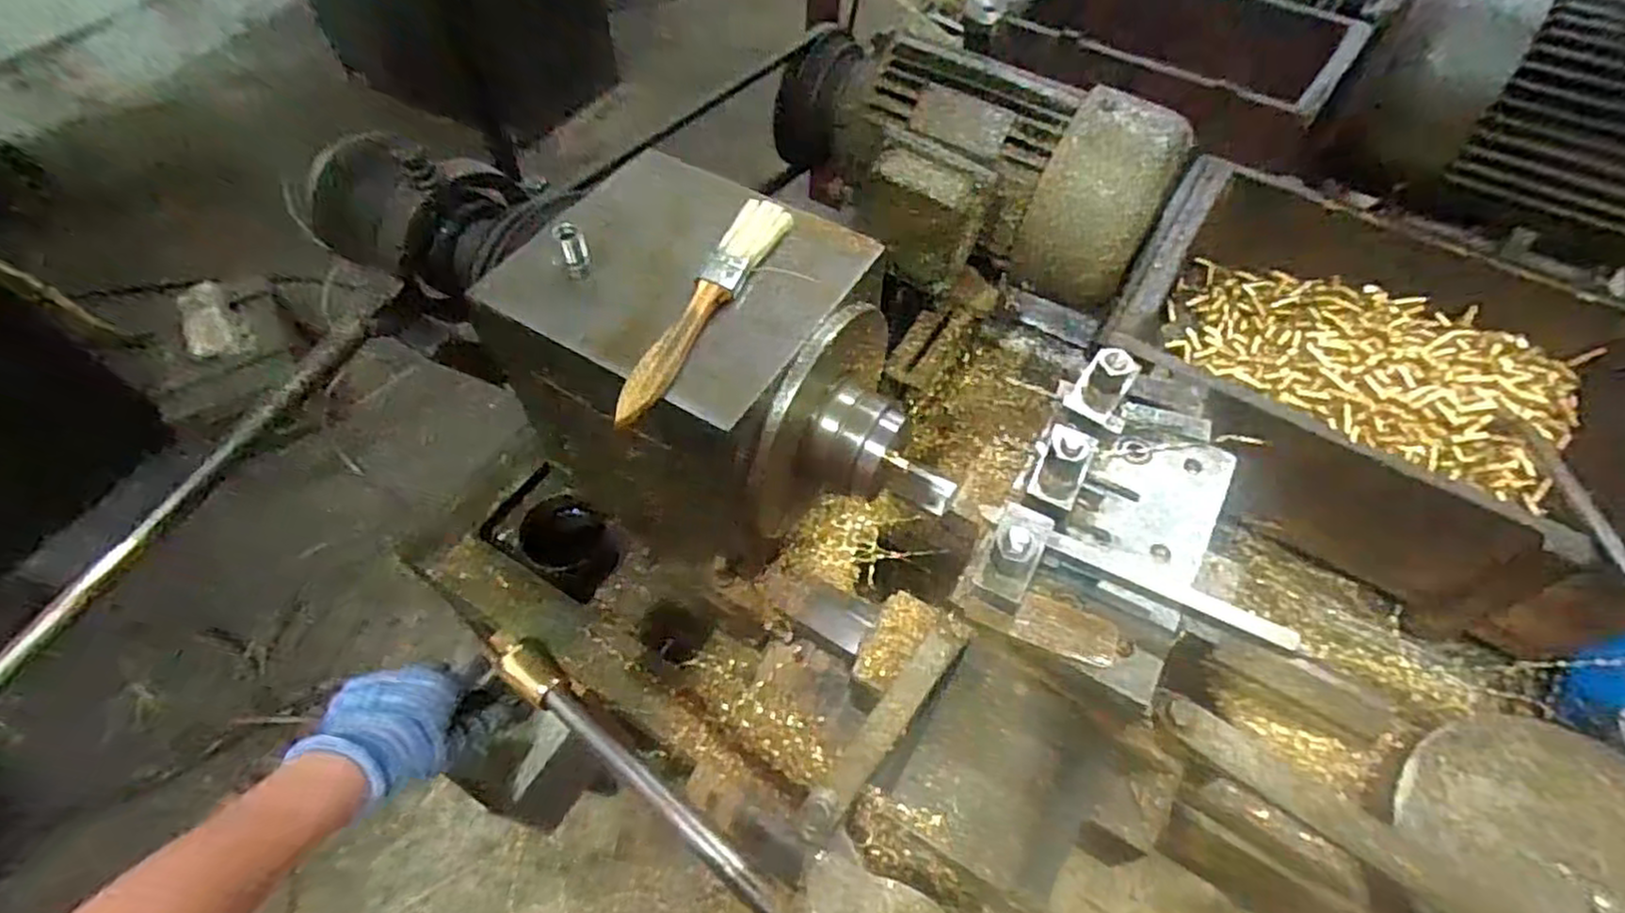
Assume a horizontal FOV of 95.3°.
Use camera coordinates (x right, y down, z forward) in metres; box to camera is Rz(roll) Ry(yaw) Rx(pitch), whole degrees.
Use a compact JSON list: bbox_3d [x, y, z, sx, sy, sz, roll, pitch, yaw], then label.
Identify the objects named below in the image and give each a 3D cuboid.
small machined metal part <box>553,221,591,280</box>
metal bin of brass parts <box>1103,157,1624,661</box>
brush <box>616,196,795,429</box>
[{"bbox_3d":[-0.125,-0.109,0.389,0.014,0.028,0.015,-18,58,-12],"label":"small machined metal part"},{"bbox_3d":[0.484,-0.073,0.653,0.418,0.126,0.342,31,61,19],"label":"metal bin of brass parts"},{"bbox_3d":[-0.054,-0.078,0.379,0.025,0.014,0.160,19,58,12],"label":"brush"}]

